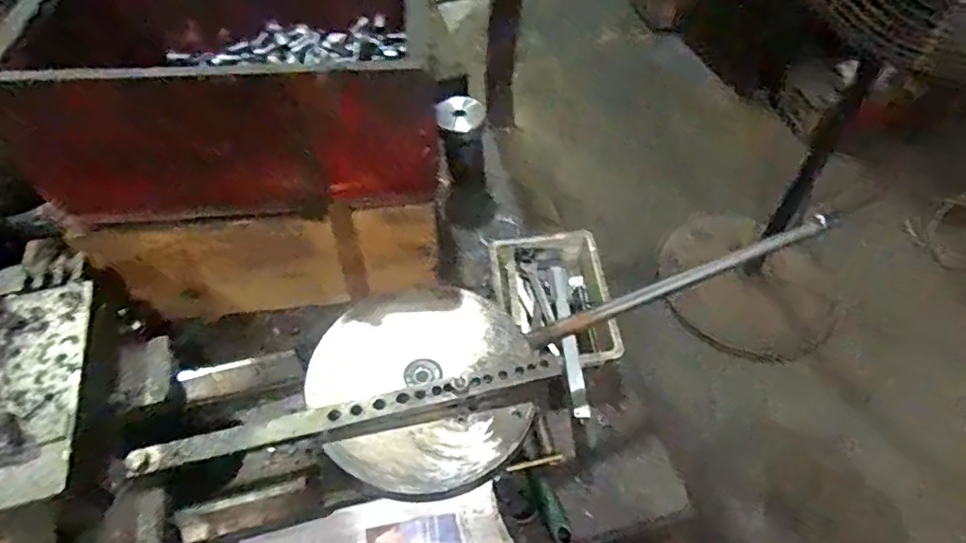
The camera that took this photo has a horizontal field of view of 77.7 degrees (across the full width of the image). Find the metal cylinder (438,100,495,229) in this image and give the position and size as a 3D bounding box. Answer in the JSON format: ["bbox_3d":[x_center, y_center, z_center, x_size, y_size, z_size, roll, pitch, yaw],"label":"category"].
[{"bbox_3d":[-0.022,-0.145,0.803,0.063,0.176,0.064,-8,34,-9],"label":"metal cylinder"}]

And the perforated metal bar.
[{"bbox_3d":[-0.098,0.109,0.469,0.326,0.015,0.024,-11,53,-9],"label":"perforated metal bar"}]

